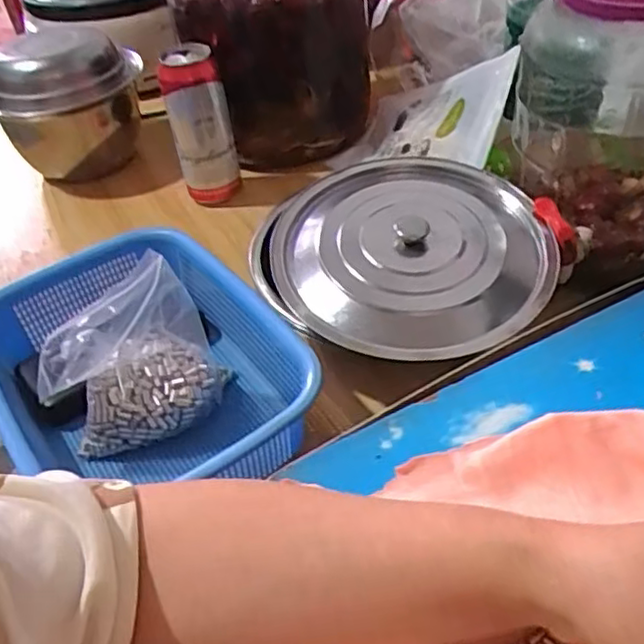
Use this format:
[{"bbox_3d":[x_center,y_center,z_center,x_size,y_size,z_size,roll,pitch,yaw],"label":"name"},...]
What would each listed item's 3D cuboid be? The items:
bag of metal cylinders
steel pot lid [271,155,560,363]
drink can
[{"bbox_3d":[-0.141,0.028,0.486,0.133,0.130,0.060,-18,43,-12],"label":"bag of metal cylinders"},{"bbox_3d":[0.071,-0.066,0.539,0.215,0.032,0.217,-4,41,4],"label":"steel pot lid"},{"bbox_3d":[-0.131,-0.209,0.728,0.064,0.161,0.059,-12,42,-6],"label":"drink can"}]

